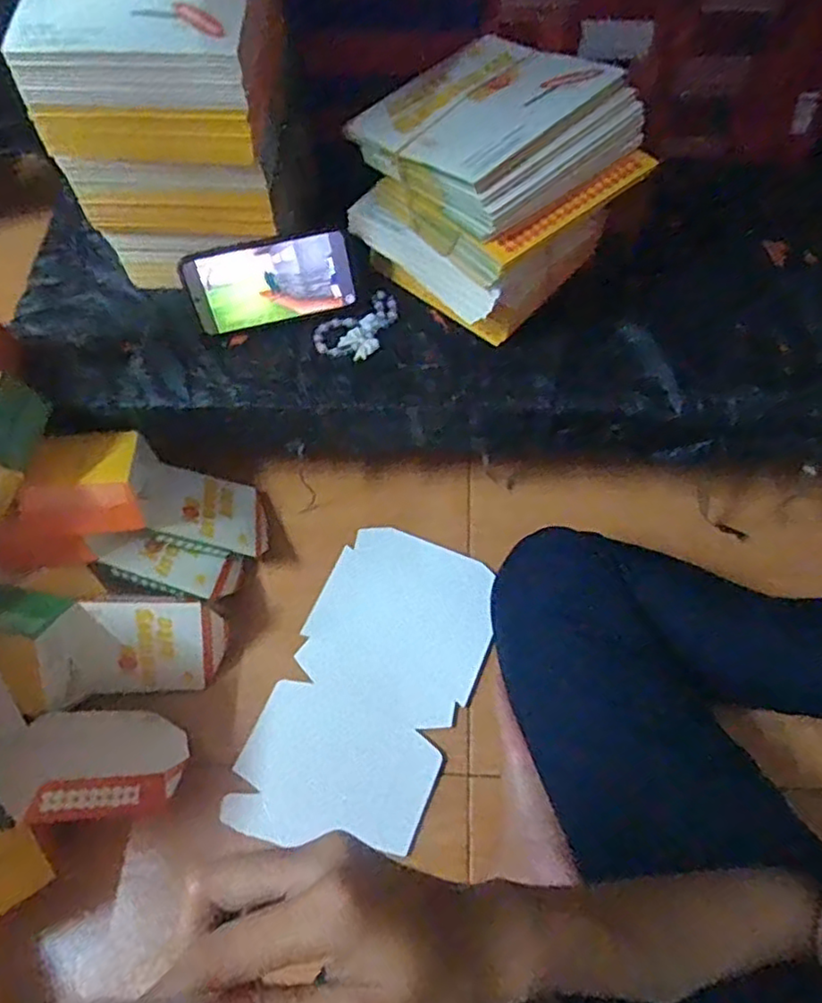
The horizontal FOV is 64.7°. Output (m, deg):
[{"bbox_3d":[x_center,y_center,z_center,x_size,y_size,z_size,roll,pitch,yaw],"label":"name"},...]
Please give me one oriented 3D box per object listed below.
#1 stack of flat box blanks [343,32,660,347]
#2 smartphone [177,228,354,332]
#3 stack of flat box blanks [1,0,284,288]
[{"bbox_3d":[0.074,-0.282,0.588,0.210,0.167,0.180,39,72,20],"label":"stack of flat box blanks"},{"bbox_3d":[-0.133,-0.209,0.619,0.152,0.076,0.008,-13,35,-4],"label":"smartphone"},{"bbox_3d":[-0.200,-0.347,0.577,0.177,0.224,0.167,4,65,6],"label":"stack of flat box blanks"}]

